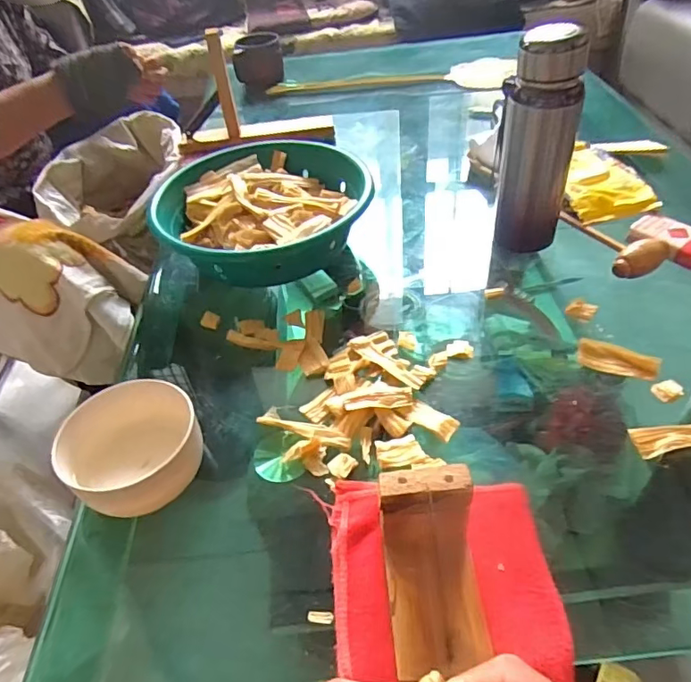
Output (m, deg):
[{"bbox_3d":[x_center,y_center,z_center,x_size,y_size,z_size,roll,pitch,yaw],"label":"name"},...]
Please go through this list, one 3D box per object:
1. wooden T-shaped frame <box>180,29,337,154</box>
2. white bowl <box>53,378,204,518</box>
[{"bbox_3d":[-0.164,-0.417,0.915,0.275,0.186,0.067,0,46,7],"label":"wooden T-shaped frame"},{"bbox_3d":[-0.179,0.091,0.453,0.098,0.055,0.110,23,53,26],"label":"white bowl"}]

